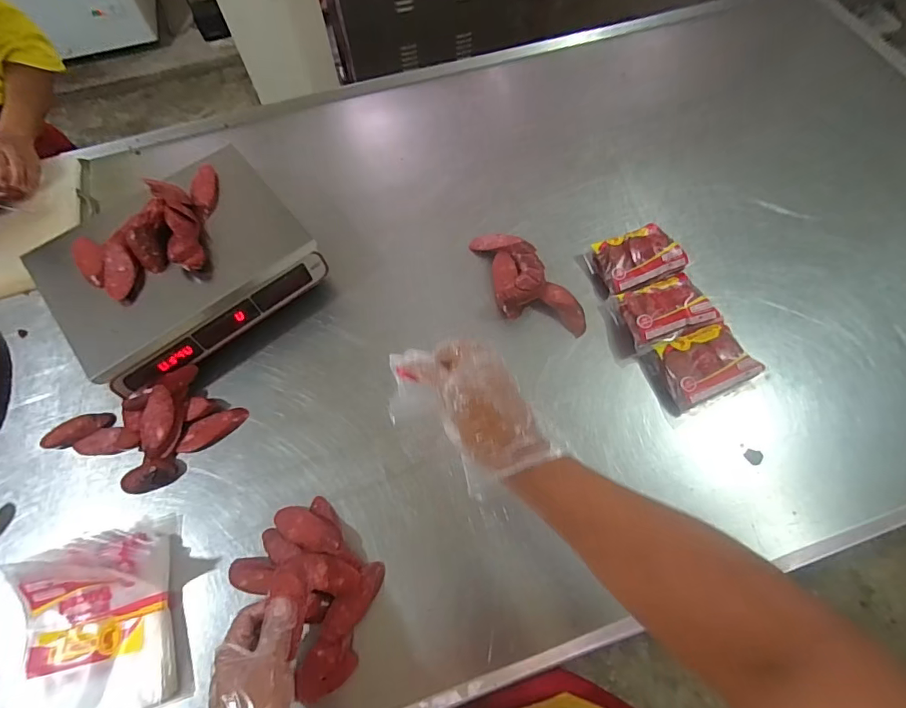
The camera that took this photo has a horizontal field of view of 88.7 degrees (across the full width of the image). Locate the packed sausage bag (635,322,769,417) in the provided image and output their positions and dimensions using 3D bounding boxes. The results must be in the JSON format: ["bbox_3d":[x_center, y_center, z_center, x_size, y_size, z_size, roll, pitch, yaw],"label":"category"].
[{"bbox_3d":[0.366,0.016,0.684,0.140,0.046,0.103,-20,67,-9],"label":"packed sausage bag"}]

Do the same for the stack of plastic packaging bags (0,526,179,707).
[{"bbox_3d":[-0.429,0.322,0.550,0.158,0.049,0.212,-16,66,-7],"label":"stack of plastic packaging bags"}]

